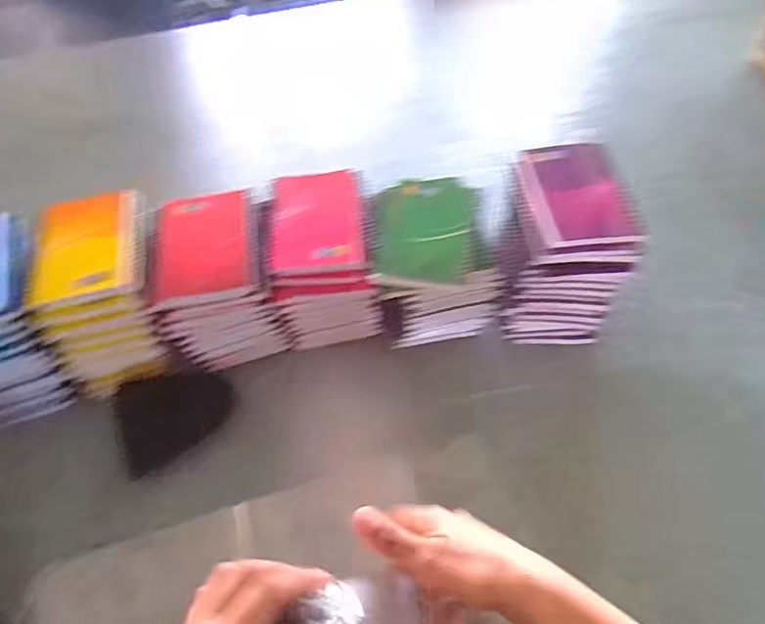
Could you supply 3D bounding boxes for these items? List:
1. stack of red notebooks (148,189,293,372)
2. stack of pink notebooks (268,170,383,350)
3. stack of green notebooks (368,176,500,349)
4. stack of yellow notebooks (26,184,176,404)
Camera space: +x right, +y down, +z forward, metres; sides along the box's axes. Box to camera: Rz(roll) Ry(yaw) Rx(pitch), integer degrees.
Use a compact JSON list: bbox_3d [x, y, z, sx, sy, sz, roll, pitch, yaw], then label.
[{"bbox_3d":[-0.167,-0.037,0.567,0.107,0.111,0.146,-15,55,-8],"label":"stack of red notebooks"},{"bbox_3d":[-0.060,-0.047,0.578,0.106,0.118,0.161,-5,54,-2],"label":"stack of pink notebooks"},{"bbox_3d":[0.051,-0.048,0.559,0.114,0.113,0.138,-2,54,1],"label":"stack of green notebooks"},{"bbox_3d":[-0.272,-0.022,0.563,0.100,0.118,0.156,-13,54,-7],"label":"stack of yellow notebooks"}]

